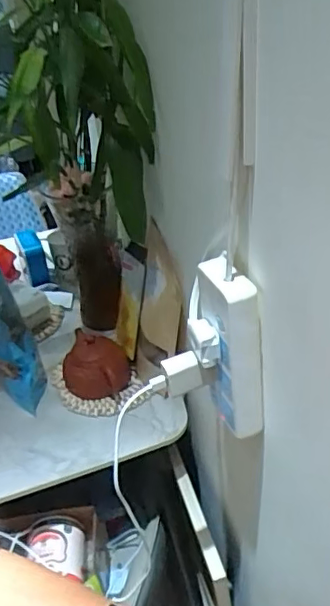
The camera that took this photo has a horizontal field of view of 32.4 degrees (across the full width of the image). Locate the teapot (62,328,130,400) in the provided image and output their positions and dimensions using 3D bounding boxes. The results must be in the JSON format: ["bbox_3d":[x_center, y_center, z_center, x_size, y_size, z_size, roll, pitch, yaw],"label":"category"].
[{"bbox_3d":[-0.119,0.102,0.969,0.109,0.070,0.106,2,38,12],"label":"teapot"}]

